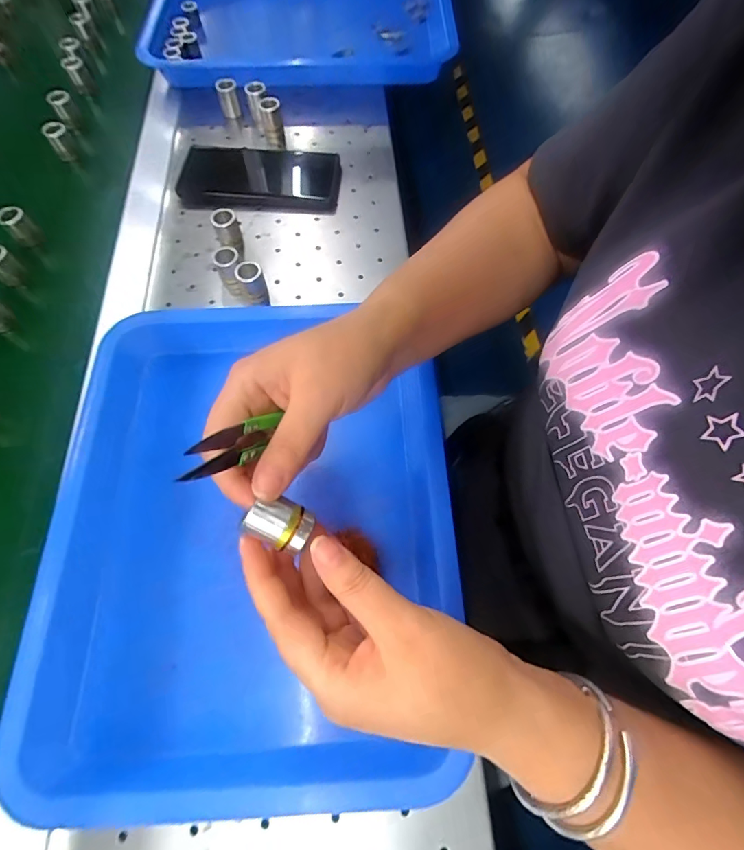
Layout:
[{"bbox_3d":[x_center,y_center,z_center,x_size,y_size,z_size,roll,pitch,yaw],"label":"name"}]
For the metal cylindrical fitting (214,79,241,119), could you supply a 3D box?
[{"bbox_3d":[-0.166,-0.380,0.507,0.022,0.037,0.016,-16,66,-5],"label":"metal cylindrical fitting"}]

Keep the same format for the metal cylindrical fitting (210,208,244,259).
[{"bbox_3d":[-0.137,-0.184,0.413,0.023,0.035,0.026,-18,66,-6],"label":"metal cylindrical fitting"}]

